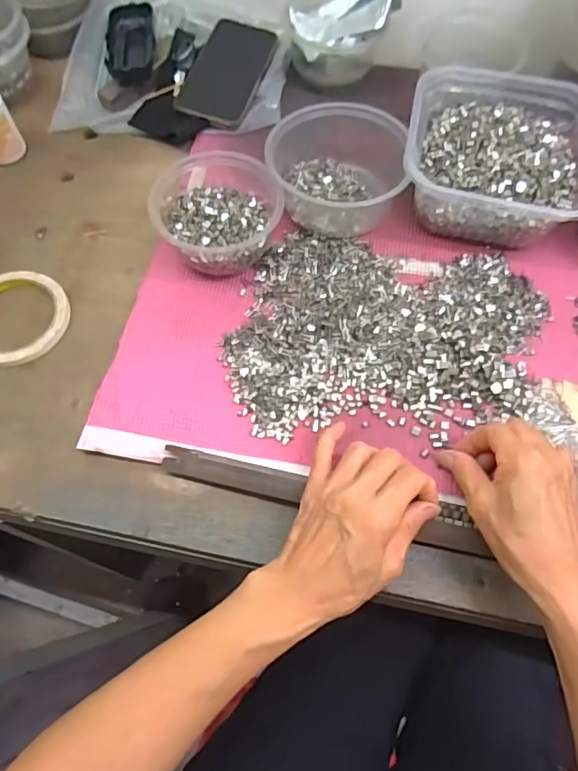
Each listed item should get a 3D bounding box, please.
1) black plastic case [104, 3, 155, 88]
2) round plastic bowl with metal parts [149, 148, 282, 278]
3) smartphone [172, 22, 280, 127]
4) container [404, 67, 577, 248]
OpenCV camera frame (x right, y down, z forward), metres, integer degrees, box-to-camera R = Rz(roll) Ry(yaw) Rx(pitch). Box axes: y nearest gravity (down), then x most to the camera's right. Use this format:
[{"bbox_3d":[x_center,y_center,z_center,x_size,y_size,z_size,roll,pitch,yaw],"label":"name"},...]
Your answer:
[{"bbox_3d":[-0.183,-0.397,0.620,0.054,0.033,0.101,-2,65,-1],"label":"black plastic case"},{"bbox_3d":[-0.065,-0.156,0.489,0.100,0.065,0.106,0,65,0],"label":"round plastic bowl with metal parts"},{"bbox_3d":[-0.069,-0.365,0.615,0.083,0.014,0.168,16,66,7],"label":"smartphone"},{"bbox_3d":[0.199,-0.222,0.515,0.171,0.072,0.173,11,66,5],"label":"container"}]

